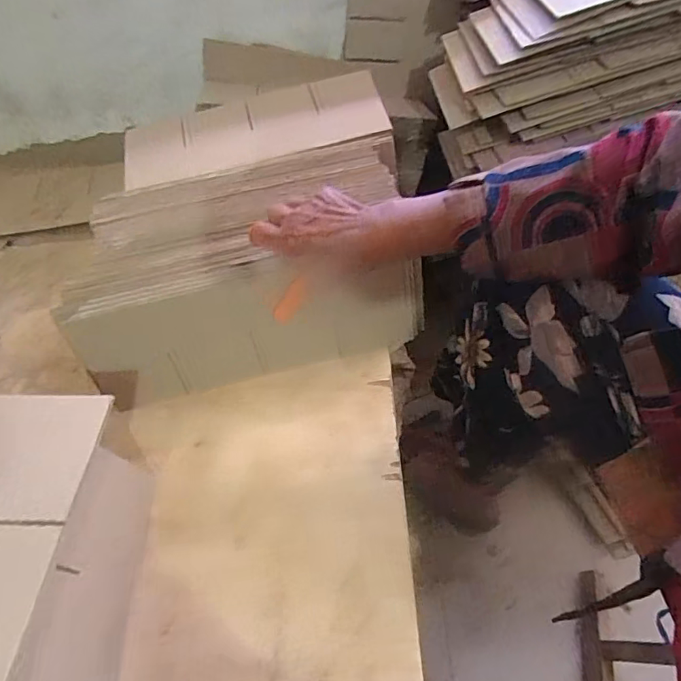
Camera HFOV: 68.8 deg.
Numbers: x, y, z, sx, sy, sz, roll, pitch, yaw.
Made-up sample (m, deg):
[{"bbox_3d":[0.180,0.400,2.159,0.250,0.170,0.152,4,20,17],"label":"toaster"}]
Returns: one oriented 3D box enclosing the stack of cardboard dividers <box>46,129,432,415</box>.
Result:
[{"bbox_3d":[-0.108,-0.099,0.601,0.375,0.133,0.205,-13,52,-5],"label":"stack of cardboard dividers"}]

